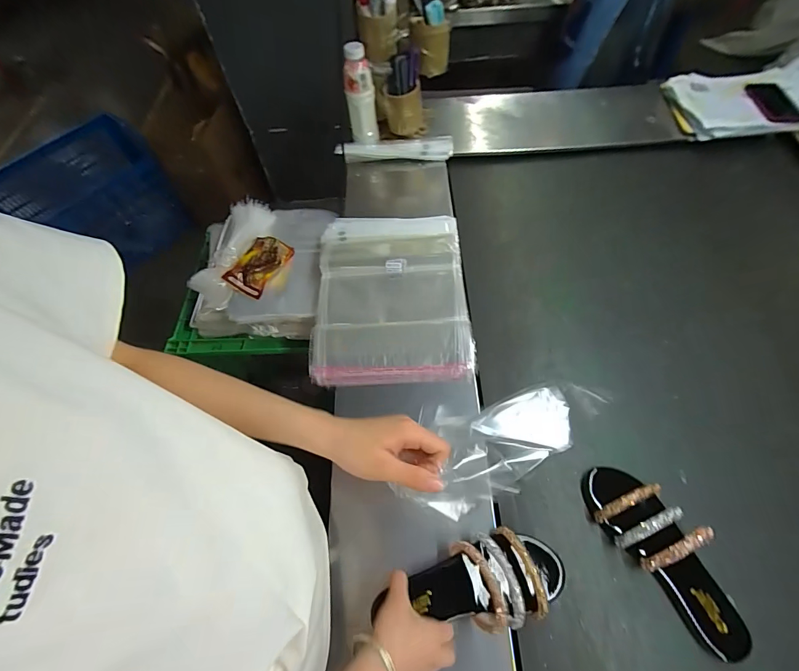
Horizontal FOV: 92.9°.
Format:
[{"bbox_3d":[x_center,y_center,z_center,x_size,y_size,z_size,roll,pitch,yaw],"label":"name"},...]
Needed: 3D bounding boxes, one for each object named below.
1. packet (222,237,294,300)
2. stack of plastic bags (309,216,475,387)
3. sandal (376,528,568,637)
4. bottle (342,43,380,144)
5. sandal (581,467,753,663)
[{"bbox_3d":[-0.302,-0.152,0.807,0.100,0.017,0.135,24,65,16],"label":"packet"},{"bbox_3d":[-0.018,-0.083,0.728,0.281,0.038,0.372,-3,61,2],"label":"stack of plastic bags"},{"bbox_3d":[0.094,0.304,0.466,0.235,0.065,0.098,-7,63,-6],"label":"sandal"},{"bbox_3d":[-0.089,-0.549,0.871,0.066,0.195,0.076,-8,61,-1],"label":"bottle"},{"bbox_3d":[0.363,0.285,0.504,0.085,0.077,0.241,-33,64,-14],"label":"sandal"}]

